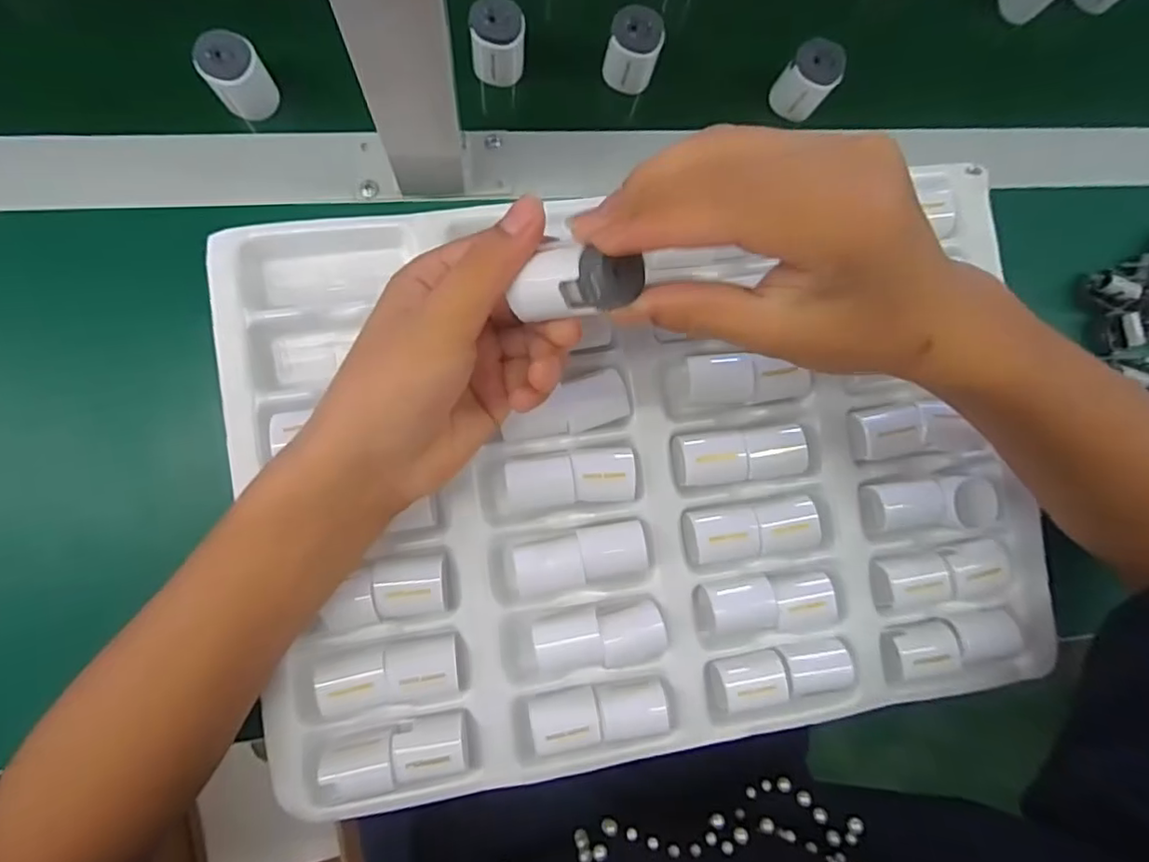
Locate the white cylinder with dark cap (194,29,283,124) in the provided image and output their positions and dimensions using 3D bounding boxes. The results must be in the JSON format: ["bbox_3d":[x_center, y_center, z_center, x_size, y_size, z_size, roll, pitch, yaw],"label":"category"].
[{"bbox_3d":[-0.186,-0.195,0.332,0.030,0.042,0.024,-33,90,-7],"label":"white cylinder with dark cap"}]

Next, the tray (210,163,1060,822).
[{"bbox_3d":[0.045,0.022,0.344,0.435,0.050,0.305,-6,87,-7],"label":"tray"}]

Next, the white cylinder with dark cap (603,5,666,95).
[{"bbox_3d":[0.034,-0.226,0.356,0.030,0.038,0.025,15,85,-5],"label":"white cylinder with dark cap"}]

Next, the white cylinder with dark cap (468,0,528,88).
[{"bbox_3d":[-0.044,-0.226,0.348,0.033,0.039,0.024,0,86,-6],"label":"white cylinder with dark cap"}]

